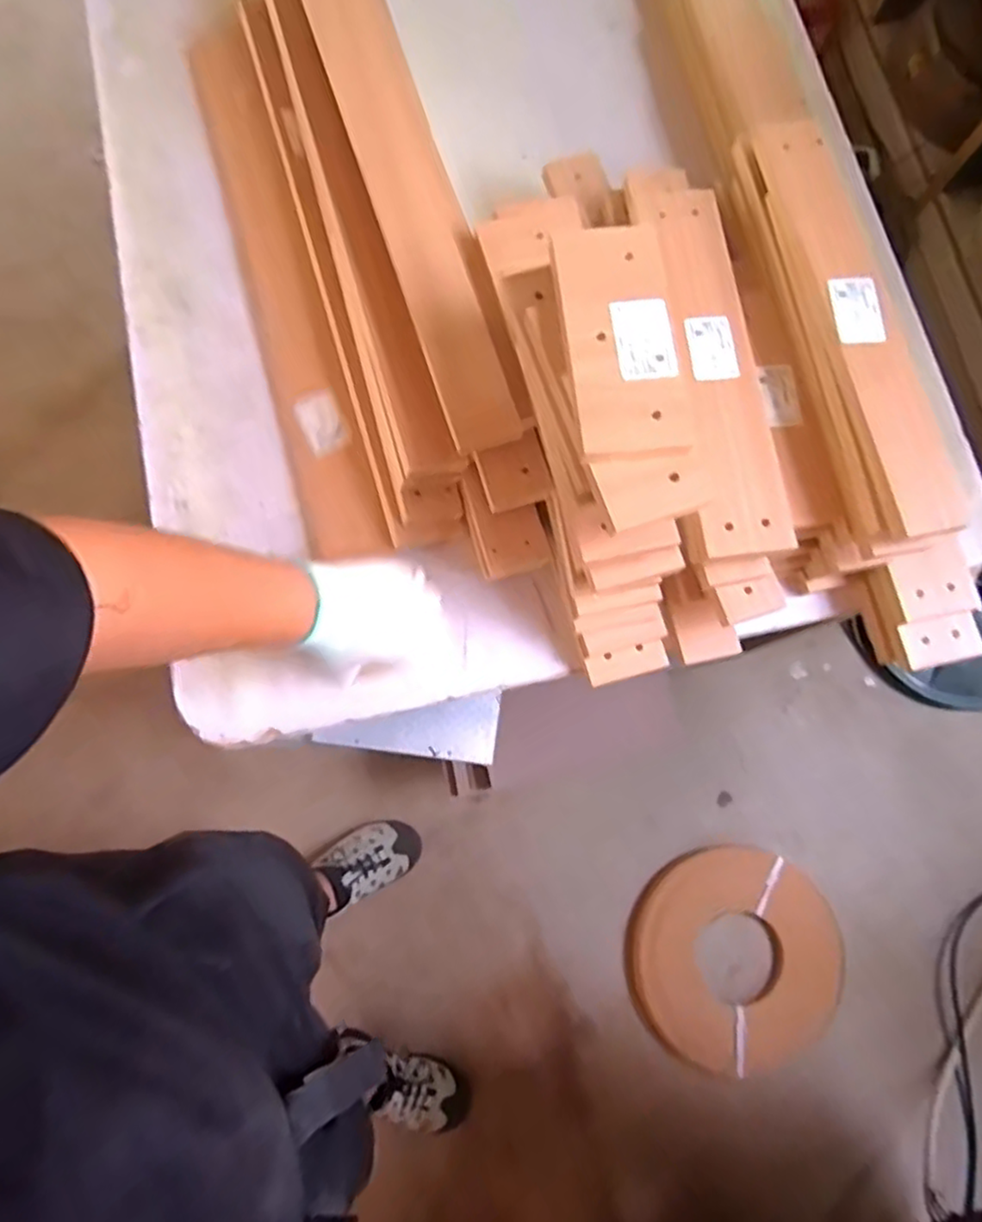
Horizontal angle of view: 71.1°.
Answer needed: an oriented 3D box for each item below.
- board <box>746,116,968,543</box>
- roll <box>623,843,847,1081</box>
[{"bbox_3d":[0.313,-0.254,0.598,0.065,0.022,0.399,-11,78,-5],"label":"board"},{"bbox_3d":[0.462,0.665,1.319,0.396,0.043,0.385,-2,77,11],"label":"roll"}]

